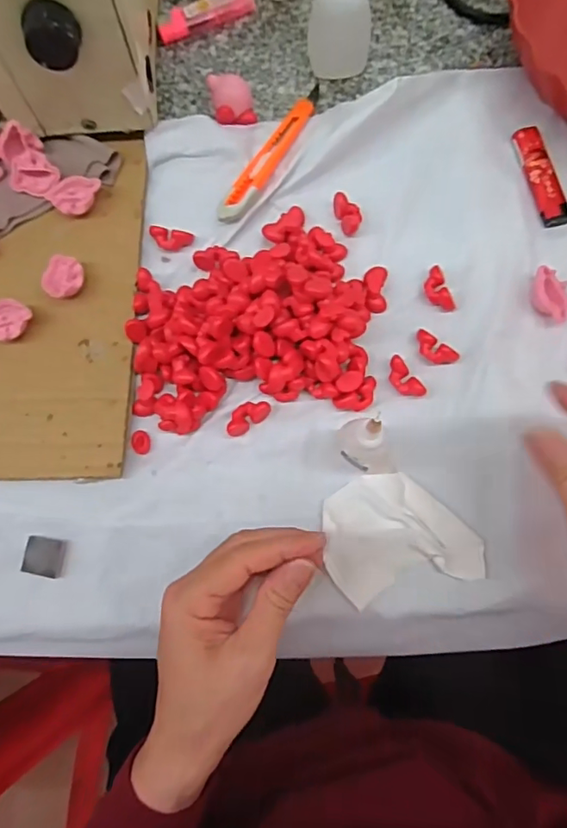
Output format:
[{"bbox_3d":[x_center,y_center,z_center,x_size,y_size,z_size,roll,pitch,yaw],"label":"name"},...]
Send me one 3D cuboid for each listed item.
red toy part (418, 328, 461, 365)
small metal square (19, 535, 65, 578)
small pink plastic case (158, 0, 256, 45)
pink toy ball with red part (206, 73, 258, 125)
[{"bbox_3d":[0.101,-0.042,0.348,0.031,0.009,0.015,35,81,10],"label":"red toy part"},{"bbox_3d":[-0.151,0.089,0.329,0.025,0.005,0.023,9,78,5],"label":"small metal square"},{"bbox_3d":[-0.062,-0.319,0.417,0.080,0.010,0.018,-24,77,-3],"label":"small pink plastic case"},{"bbox_3d":[-0.037,-0.231,0.392,0.029,0.030,0.031,-1,77,3],"label":"pink toy ball with red part"}]

